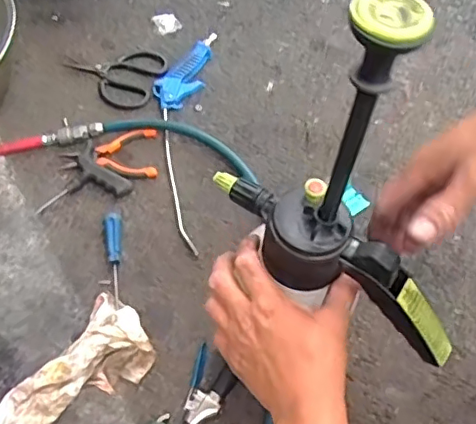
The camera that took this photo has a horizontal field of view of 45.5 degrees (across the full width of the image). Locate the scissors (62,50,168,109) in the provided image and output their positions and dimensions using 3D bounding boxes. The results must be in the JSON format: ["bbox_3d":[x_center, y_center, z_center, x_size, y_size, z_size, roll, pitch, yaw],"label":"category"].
[{"bbox_3d":[-0.212,-0.233,0.946,0.181,0.014,0.122,19,61,16],"label":"scissors"}]

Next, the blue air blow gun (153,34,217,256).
[{"bbox_3d":[-0.081,-0.118,0.847,0.096,0.031,0.379,-4,58,3],"label":"blue air blow gun"}]

